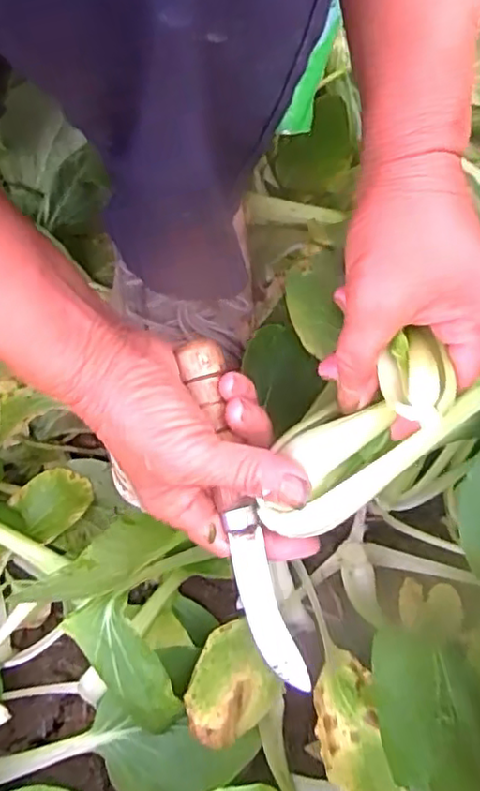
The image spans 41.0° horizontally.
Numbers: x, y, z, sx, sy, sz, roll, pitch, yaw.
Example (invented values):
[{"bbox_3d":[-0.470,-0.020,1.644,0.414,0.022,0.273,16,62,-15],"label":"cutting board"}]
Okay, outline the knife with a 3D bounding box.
[{"bbox_3d":[0.000,0.057,0.312,0.021,0.010,0.172,-15,90,-3],"label":"knife"}]

